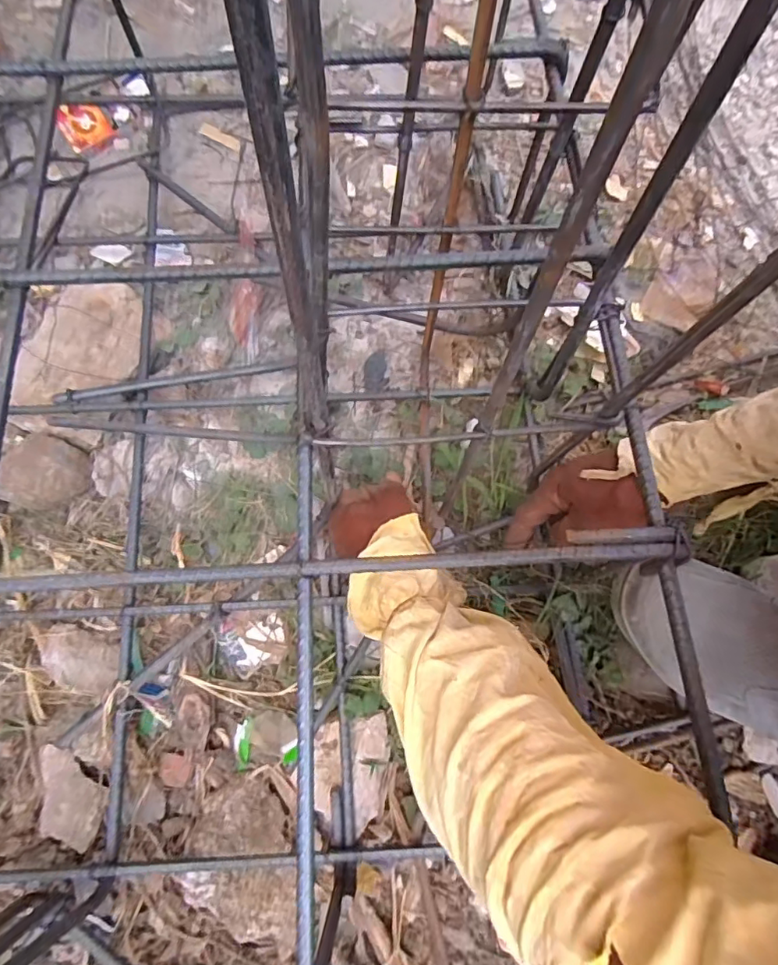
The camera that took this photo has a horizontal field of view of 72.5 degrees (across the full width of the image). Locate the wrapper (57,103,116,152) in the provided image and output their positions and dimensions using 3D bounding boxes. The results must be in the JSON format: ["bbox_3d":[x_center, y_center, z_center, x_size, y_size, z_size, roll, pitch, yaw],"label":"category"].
[{"bbox_3d":[-0.352,-0.413,0.611,0.052,0.010,0.052,0,94,-4],"label":"wrapper"}]

